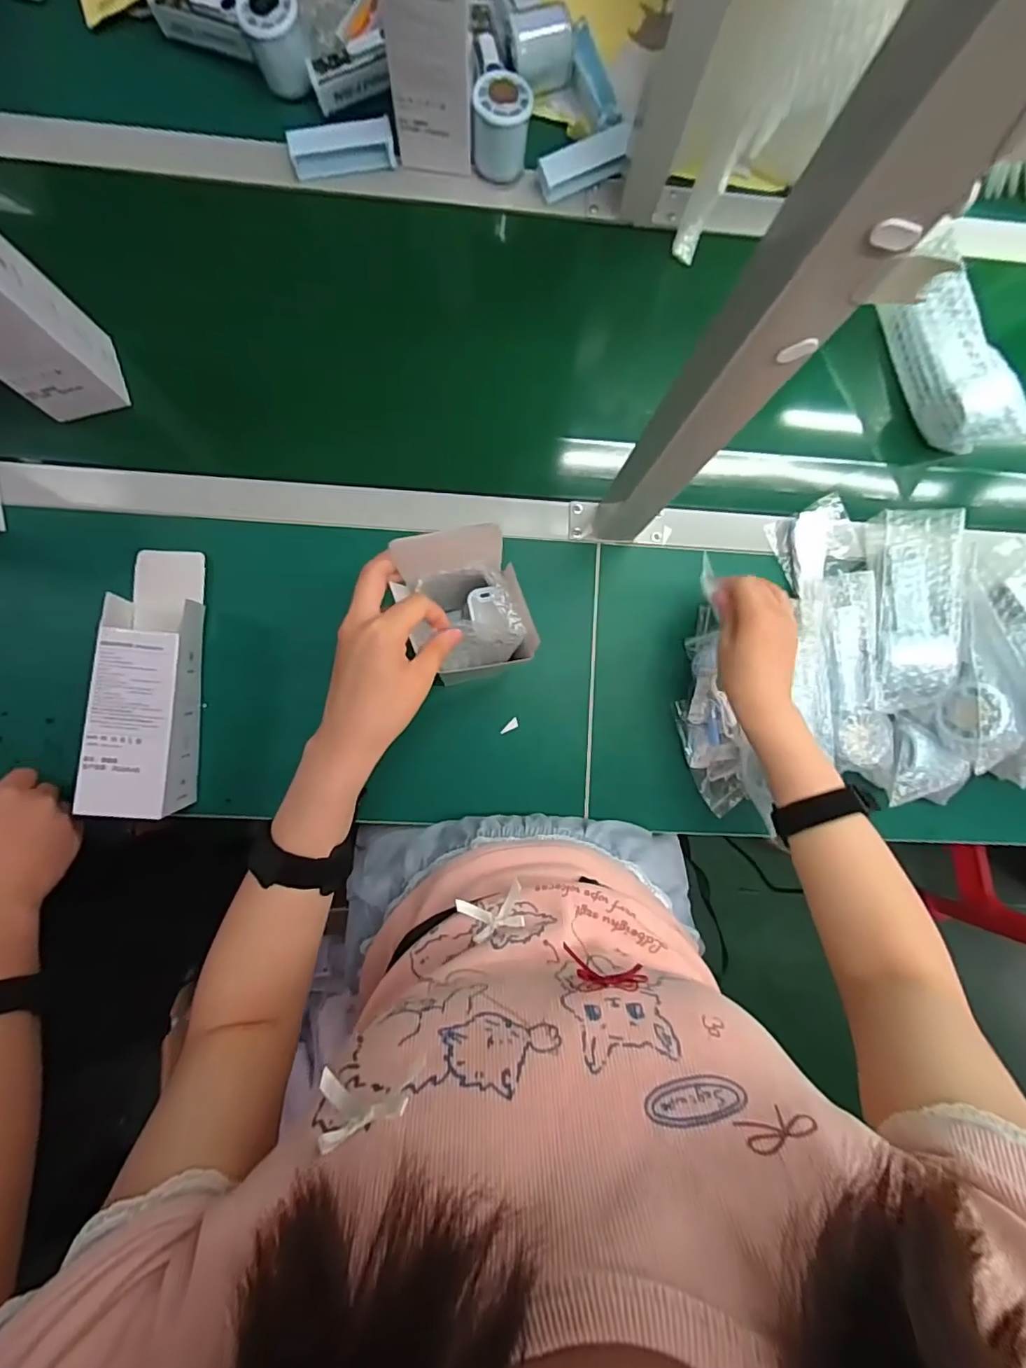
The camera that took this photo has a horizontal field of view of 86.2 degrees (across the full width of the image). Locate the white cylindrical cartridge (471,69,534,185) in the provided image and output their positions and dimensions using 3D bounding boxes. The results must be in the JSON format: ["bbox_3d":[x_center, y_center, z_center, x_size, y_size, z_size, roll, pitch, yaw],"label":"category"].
[{"bbox_3d":[-0.011,-0.549,0.539,0.054,0.059,0.058,0,89,-3],"label":"white cylindrical cartridge"}]

